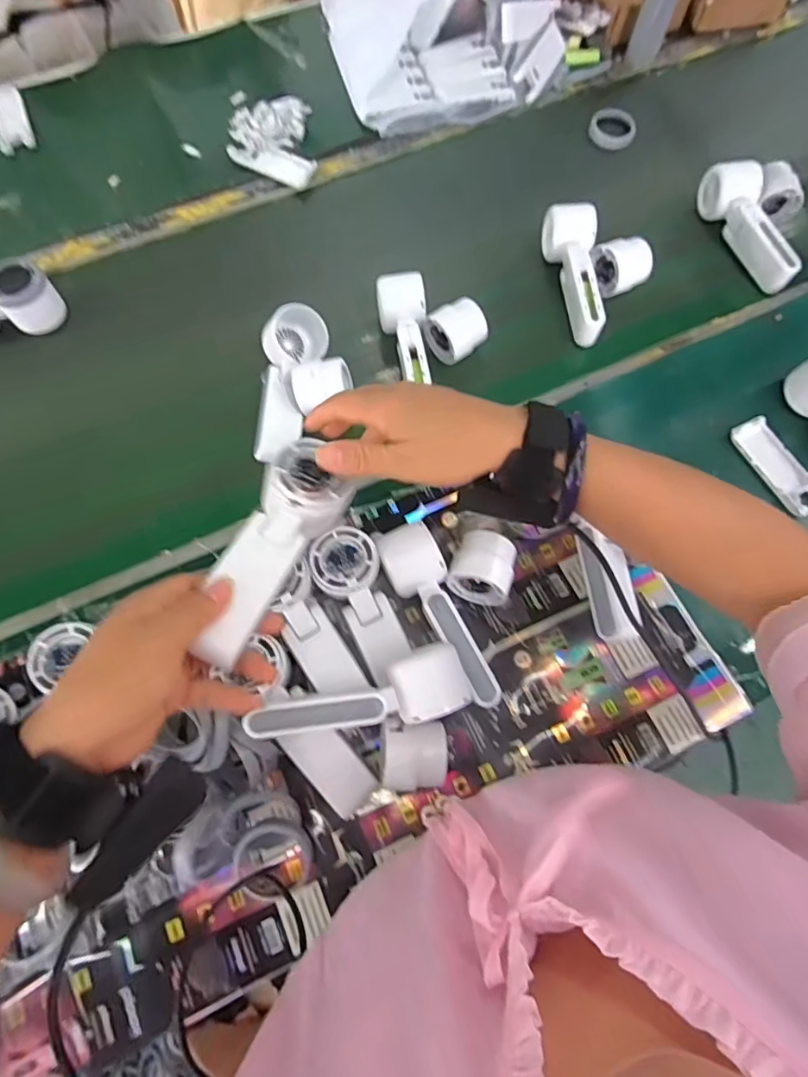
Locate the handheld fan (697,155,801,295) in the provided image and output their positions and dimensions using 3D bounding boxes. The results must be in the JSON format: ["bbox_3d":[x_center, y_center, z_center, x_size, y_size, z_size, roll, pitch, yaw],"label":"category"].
[{"bbox_3d":[0.405,-0.369,0.640,0.046,0.055,0.168,-9,71,-4],"label":"handheld fan"}]

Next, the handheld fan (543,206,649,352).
[{"bbox_3d":[0.195,-0.301,0.613,0.044,0.051,0.163,-4,71,-2],"label":"handheld fan"}]

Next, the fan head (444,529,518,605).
[{"bbox_3d":[0.071,0.026,0.488,0.053,0.052,0.053,21,71,7],"label":"fan head"}]

